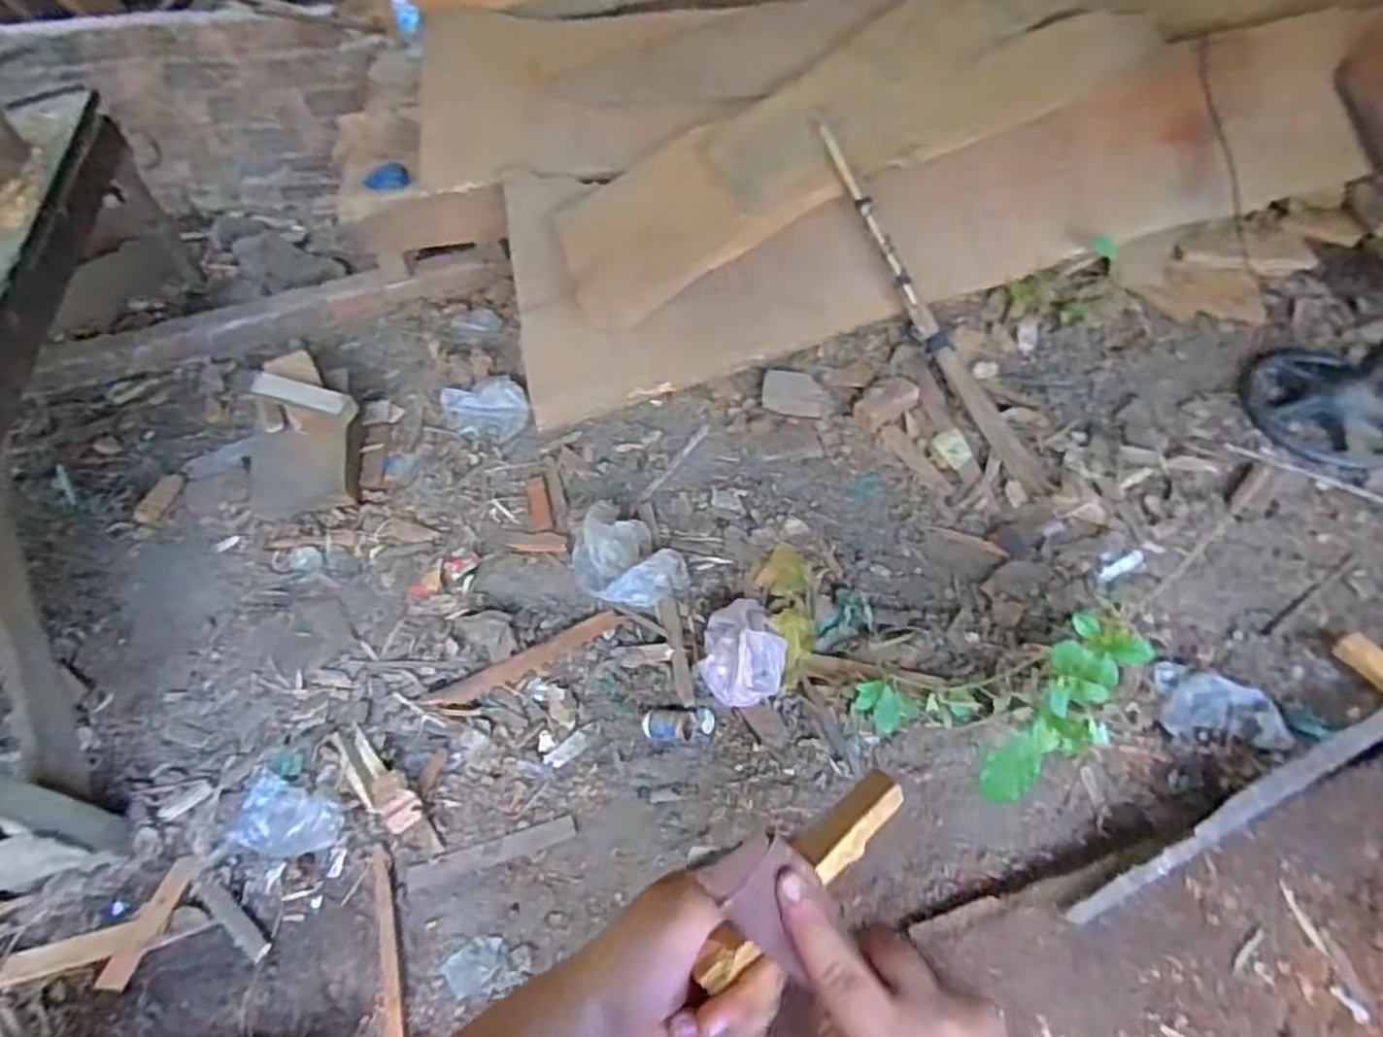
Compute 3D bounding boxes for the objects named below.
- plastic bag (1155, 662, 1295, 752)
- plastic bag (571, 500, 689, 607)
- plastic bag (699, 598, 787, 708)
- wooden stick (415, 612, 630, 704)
[{"bbox_3d":[1.033,0.372,1.482,0.226,0.055,0.133,6,54,9],"label":"plastic bag"},{"bbox_3d":[-0.156,0.102,1.805,0.291,0.095,0.208,27,60,23],"label":"plastic bag"},{"bbox_3d":[0.113,0.282,1.641,0.178,0.092,0.233,4,53,7],"label":"plastic bag"},{"bbox_3d":[-0.371,0.324,1.737,0.458,0.020,0.069,-27,56,-15],"label":"wooden stick"}]

